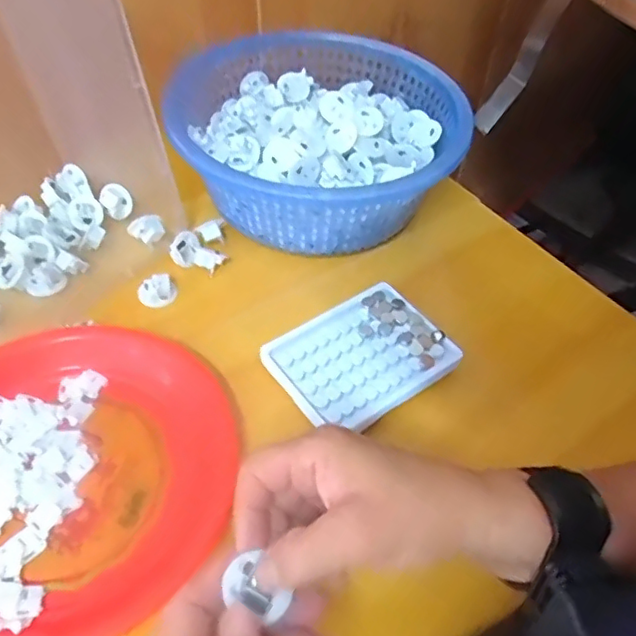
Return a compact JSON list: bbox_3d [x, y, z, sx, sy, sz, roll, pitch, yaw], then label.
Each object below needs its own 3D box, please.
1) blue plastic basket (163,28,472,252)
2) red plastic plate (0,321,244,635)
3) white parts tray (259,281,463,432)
[{"bbox_3d":[-0.004,-0.178,0.567,0.261,0.081,0.264,2,52,-3],"label":"blue plastic basket"},{"bbox_3d":[-0.176,0.103,0.401,0.229,0.026,0.219,2,52,-3],"label":"red plastic plate"},{"bbox_3d":[0.033,0.028,0.463,0.129,0.012,0.102,-28,60,-24],"label":"white parts tray"}]

